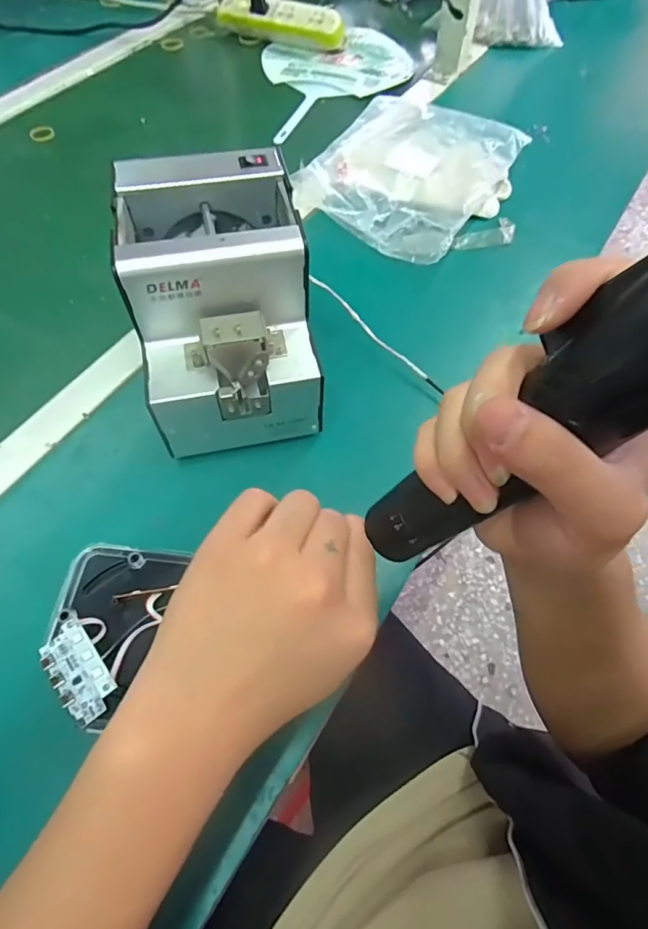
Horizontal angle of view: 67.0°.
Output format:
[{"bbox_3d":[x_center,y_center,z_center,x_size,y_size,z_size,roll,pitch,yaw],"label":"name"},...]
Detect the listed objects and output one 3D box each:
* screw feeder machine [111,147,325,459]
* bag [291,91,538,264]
[{"bbox_3d":[-0.083,-0.115,0.384,0.137,0.148,0.173,-12,62,-8],"label":"screw feeder machine"},{"bbox_3d":[0.104,-0.340,0.581,0.219,0.047,0.247,35,66,16],"label":"bag"}]

